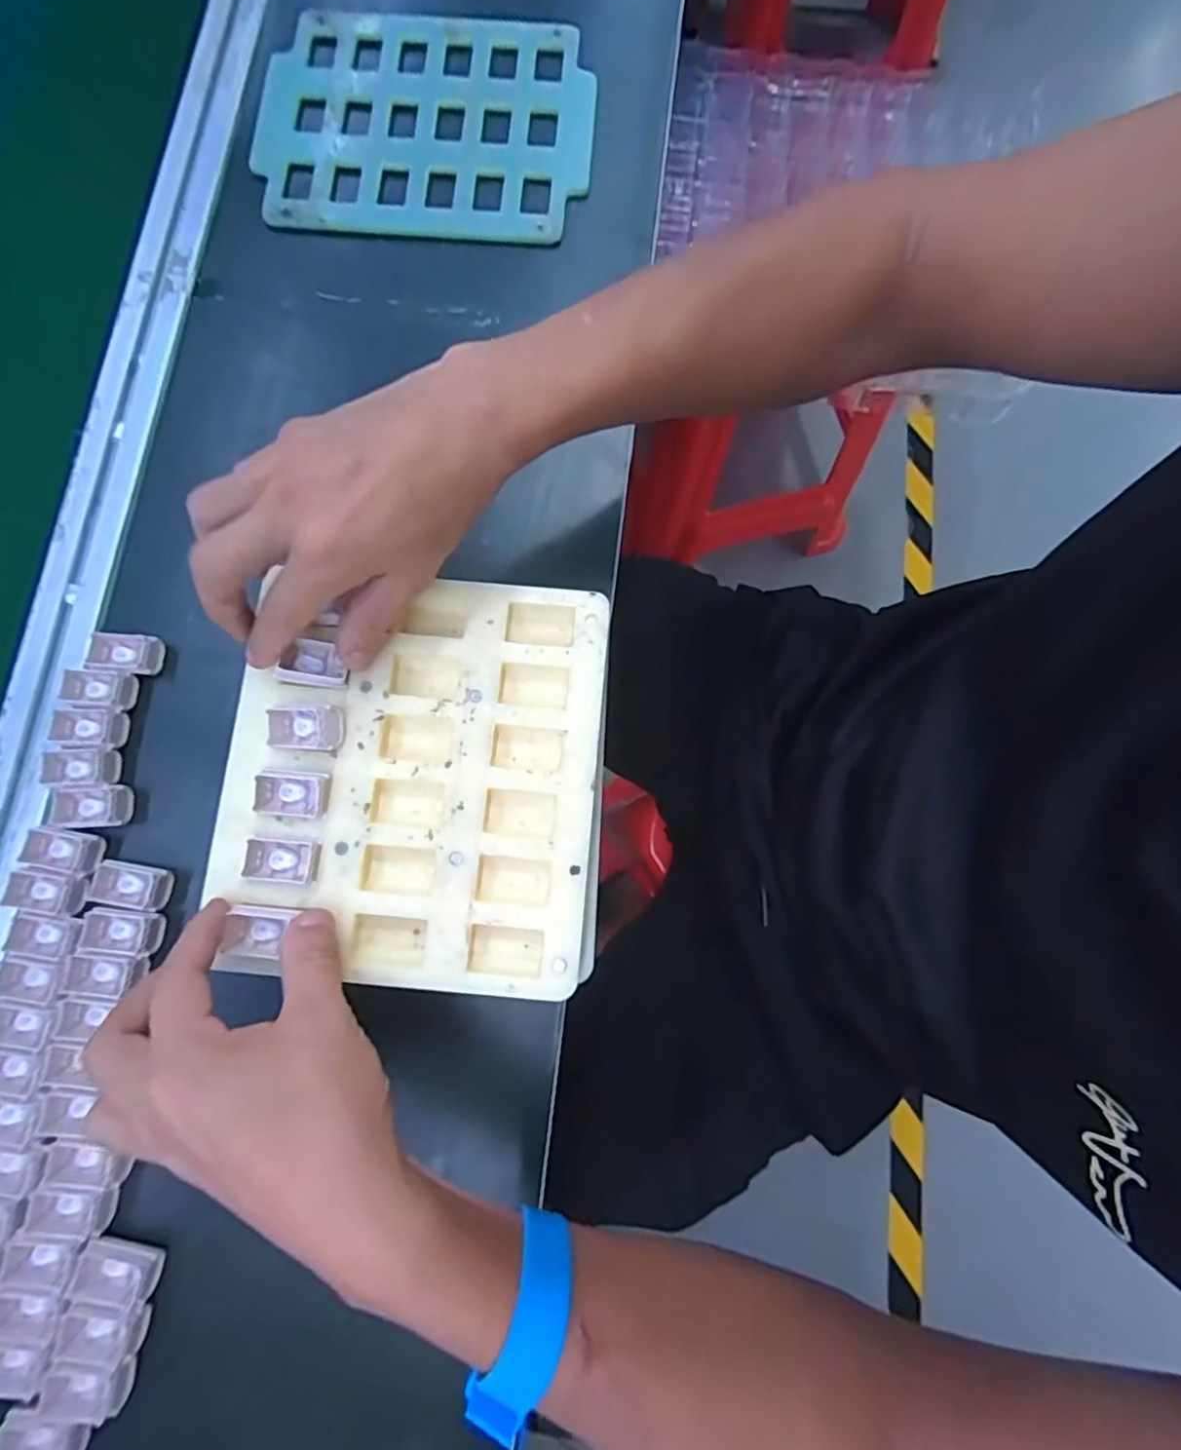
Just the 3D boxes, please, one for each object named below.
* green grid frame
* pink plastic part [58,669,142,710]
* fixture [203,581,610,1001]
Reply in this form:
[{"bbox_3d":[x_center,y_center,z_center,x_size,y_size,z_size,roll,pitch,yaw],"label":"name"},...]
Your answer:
[{"bbox_3d":[-0.112,-0.412,0.434,0.223,0.006,0.180,4,80,1],"label":"green grid frame"},{"bbox_3d":[-0.275,-0.020,0.357,0.036,0.009,0.019,7,78,-11],"label":"pink plastic part"},{"bbox_3d":[-0.085,0.024,0.313,0.179,0.021,0.194,4,78,2],"label":"fixture"}]

